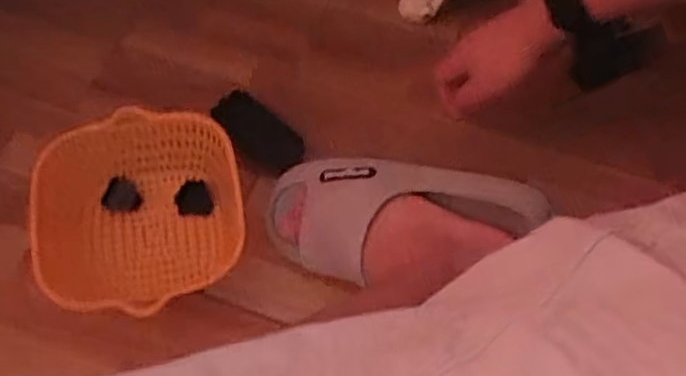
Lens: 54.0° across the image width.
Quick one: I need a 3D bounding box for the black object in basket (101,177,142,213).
[{"bbox_3d":[-0.227,0.009,0.695,0.038,0.007,0.034,23,76,-11],"label":"black object in basket"}]

